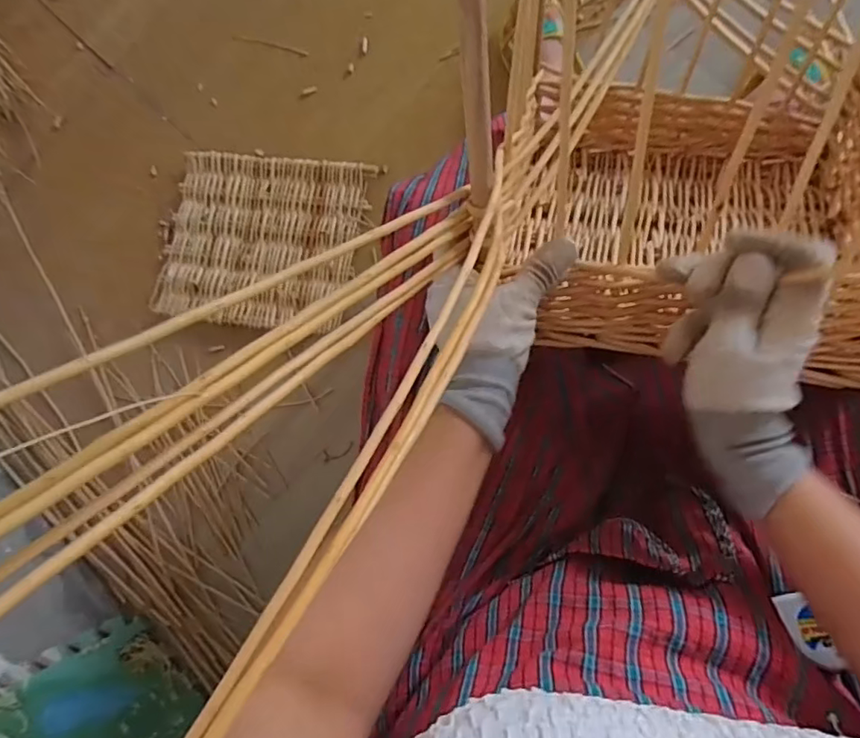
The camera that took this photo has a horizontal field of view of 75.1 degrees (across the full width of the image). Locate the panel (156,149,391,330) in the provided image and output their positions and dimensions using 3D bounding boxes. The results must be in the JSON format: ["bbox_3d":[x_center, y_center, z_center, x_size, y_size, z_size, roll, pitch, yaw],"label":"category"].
[{"bbox_3d":[-0.264,-0.203,0.884,0.308,0.023,0.267,9,87,9],"label":"panel"}]

